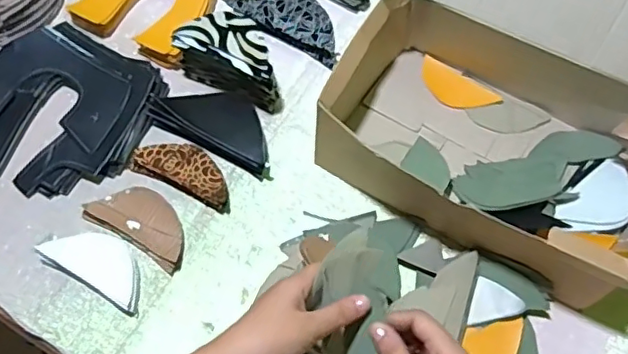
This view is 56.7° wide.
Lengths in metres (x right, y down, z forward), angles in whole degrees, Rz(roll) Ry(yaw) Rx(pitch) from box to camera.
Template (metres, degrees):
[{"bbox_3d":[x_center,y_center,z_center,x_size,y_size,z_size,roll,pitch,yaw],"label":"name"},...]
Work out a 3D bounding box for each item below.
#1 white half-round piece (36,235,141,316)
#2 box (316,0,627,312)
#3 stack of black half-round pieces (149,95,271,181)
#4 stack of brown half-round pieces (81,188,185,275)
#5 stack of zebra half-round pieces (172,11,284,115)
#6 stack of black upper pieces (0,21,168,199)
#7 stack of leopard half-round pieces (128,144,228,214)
[{"bbox_3d":[-0.213,0.085,0.582,0.117,0.015,0.055,27,64,12],"label":"white half-round piece"},{"bbox_3d":[0.215,-0.113,0.553,0.328,0.260,0.322,27,64,12],"label":"box"},{"bbox_3d":[-0.106,-0.059,0.649,0.150,0.035,0.066,26,64,11],"label":"stack of black half-round pieces"},{"bbox_3d":[-0.176,0.044,0.603,0.111,0.017,0.060,29,64,13],"label":"stack of brown half-round pieces"},{"bbox_3d":[-0.090,-0.134,0.667,0.122,0.079,0.060,24,63,10],"label":"stack of zebra half-round pieces"},{"bbox_3d":[-0.293,-0.080,0.655,0.213,0.039,0.188,22,63,9],"label":"stack of black upper pieces"},{"bbox_3d":[-0.138,-0.008,0.632,0.116,0.023,0.049,26,64,11],"label":"stack of leopard half-round pieces"}]

